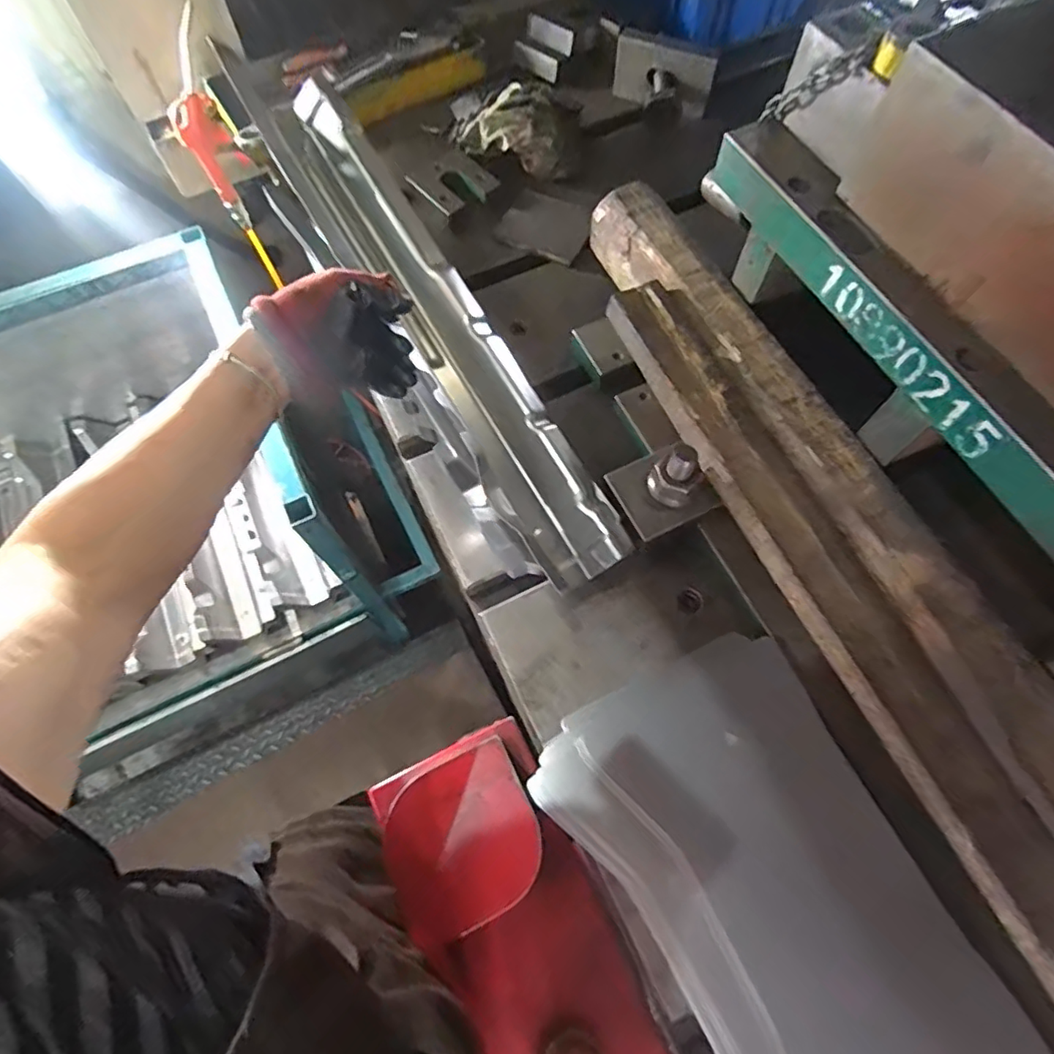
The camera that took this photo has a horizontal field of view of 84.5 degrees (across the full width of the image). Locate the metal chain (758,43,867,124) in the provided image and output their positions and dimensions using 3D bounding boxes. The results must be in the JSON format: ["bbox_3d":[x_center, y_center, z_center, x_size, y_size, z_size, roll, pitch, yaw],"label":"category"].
[{"bbox_3d":[0.245,-0.381,0.505,0.018,0.107,0.020,-30,109,-11],"label":"metal chain"}]

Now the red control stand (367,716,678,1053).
[{"bbox_3d":[0.041,0.436,0.441,0.151,0.130,0.513,-24,68,-8],"label":"red control stand"}]

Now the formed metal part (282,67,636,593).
[{"bbox_3d":[-0.079,-0.191,0.565,0.080,0.052,0.555,-31,85,-11],"label":"formed metal part"}]

